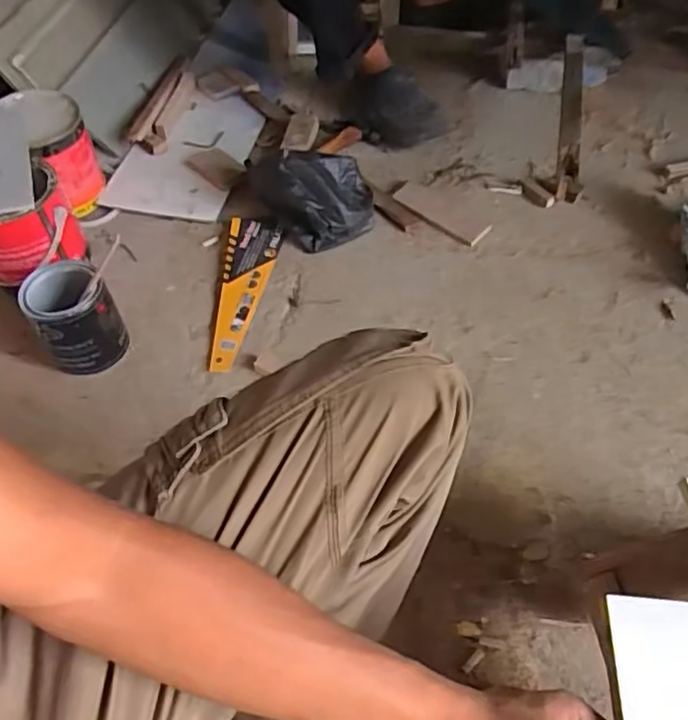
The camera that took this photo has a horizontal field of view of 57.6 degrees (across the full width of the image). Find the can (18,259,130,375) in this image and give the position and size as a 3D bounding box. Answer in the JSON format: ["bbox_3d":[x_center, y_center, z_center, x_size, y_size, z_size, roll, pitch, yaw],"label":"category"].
[{"bbox_3d":[-0.372,-0.054,0.876,0.103,0.129,0.113,-1,55,2],"label":"can"}]

